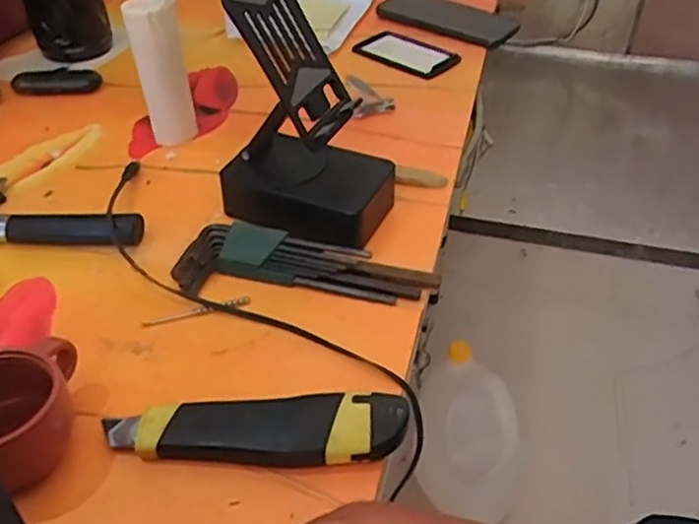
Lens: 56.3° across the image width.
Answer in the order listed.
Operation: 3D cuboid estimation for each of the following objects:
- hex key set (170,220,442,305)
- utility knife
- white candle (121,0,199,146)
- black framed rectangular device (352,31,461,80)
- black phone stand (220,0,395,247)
[{"bbox_3d":[-0.030,-0.001,0.458,0.177,0.022,0.051,3,40,2],"label":"hex key set"},{"bbox_3d":[-0.050,0.087,0.350,0.158,0.026,0.038,4,40,3],"label":"utility knife"},{"bbox_3d":[-0.163,-0.165,0.570,0.042,0.126,0.041,-8,41,-10],"label":"white candle"},{"bbox_3d":[0.061,-0.240,0.738,0.116,0.012,0.070,24,45,25],"label":"black framed rectangular device"},{"bbox_3d":[-0.031,-0.110,0.468,0.117,0.172,0.060,13,42,14],"label":"black phone stand"}]

